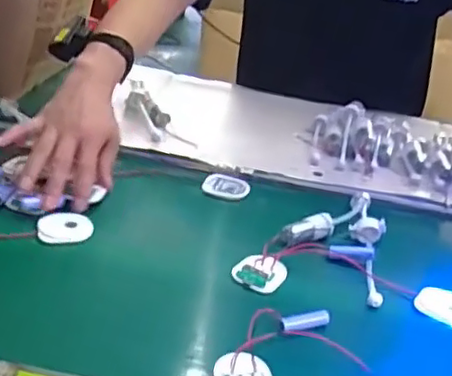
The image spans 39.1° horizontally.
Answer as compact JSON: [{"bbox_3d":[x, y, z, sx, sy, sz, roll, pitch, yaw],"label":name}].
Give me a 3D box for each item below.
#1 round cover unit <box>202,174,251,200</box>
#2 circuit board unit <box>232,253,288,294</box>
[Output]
[{"bbox_3d":[0.001,-0.003,0.830,0.059,0.007,0.055,12,28,9],"label":"round cover unit"},{"bbox_3d":[0.036,0.089,0.669,0.054,0.014,0.049,10,29,6],"label":"circuit board unit"}]

